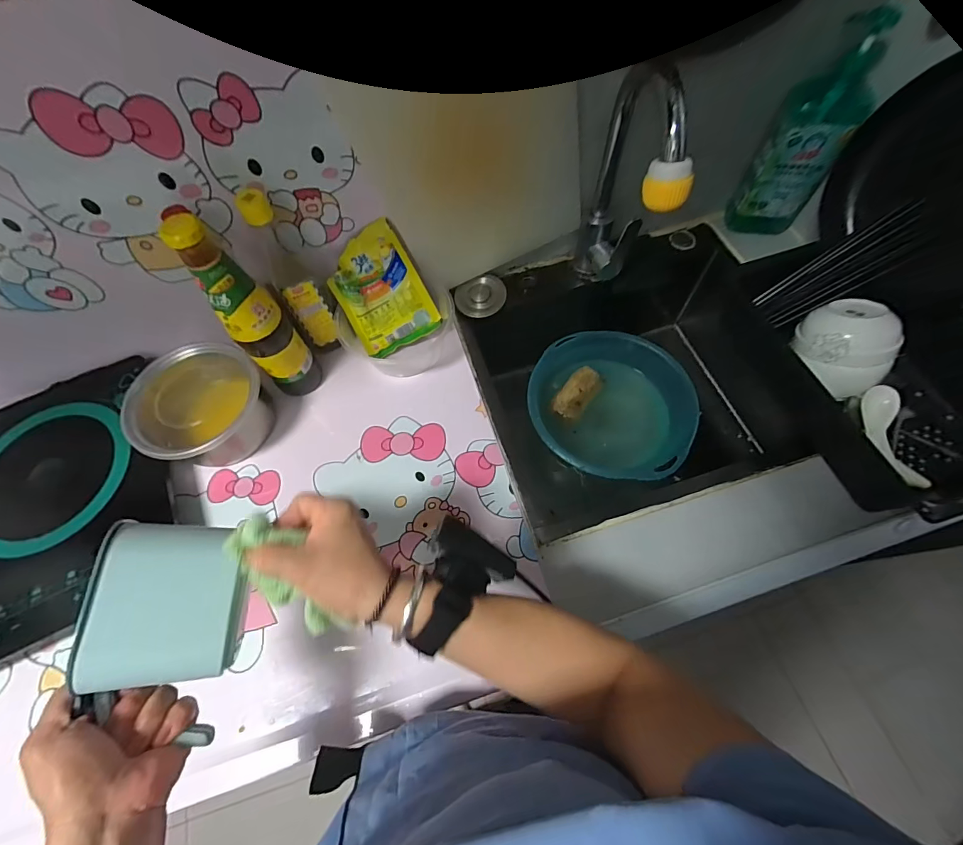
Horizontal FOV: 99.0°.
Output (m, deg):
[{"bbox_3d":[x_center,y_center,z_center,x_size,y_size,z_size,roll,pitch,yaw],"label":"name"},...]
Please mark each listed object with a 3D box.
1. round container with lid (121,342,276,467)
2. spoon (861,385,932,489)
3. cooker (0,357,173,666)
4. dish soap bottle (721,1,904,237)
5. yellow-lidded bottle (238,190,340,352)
[{"bbox_3d":[-0.368,-0.018,0.547,0.155,0.097,0.150,-1,64,2],"label":"round container with lid"},{"bbox_3d":[0.503,0.020,0.507,0.039,0.025,0.128,-14,81,-4],"label":"spoon"},{"bbox_3d":[-0.539,0.094,0.525,0.269,0.044,0.344,-26,66,-9],"label":"cooker"},{"bbox_3d":[0.446,-0.383,0.582,0.102,0.278,0.047,36,71,18],"label":"dish soap bottle"},{"bbox_3d":[-0.246,-0.186,0.537,0.063,0.223,0.062,-32,67,-12],"label":"yellow-lidded bottle"}]

